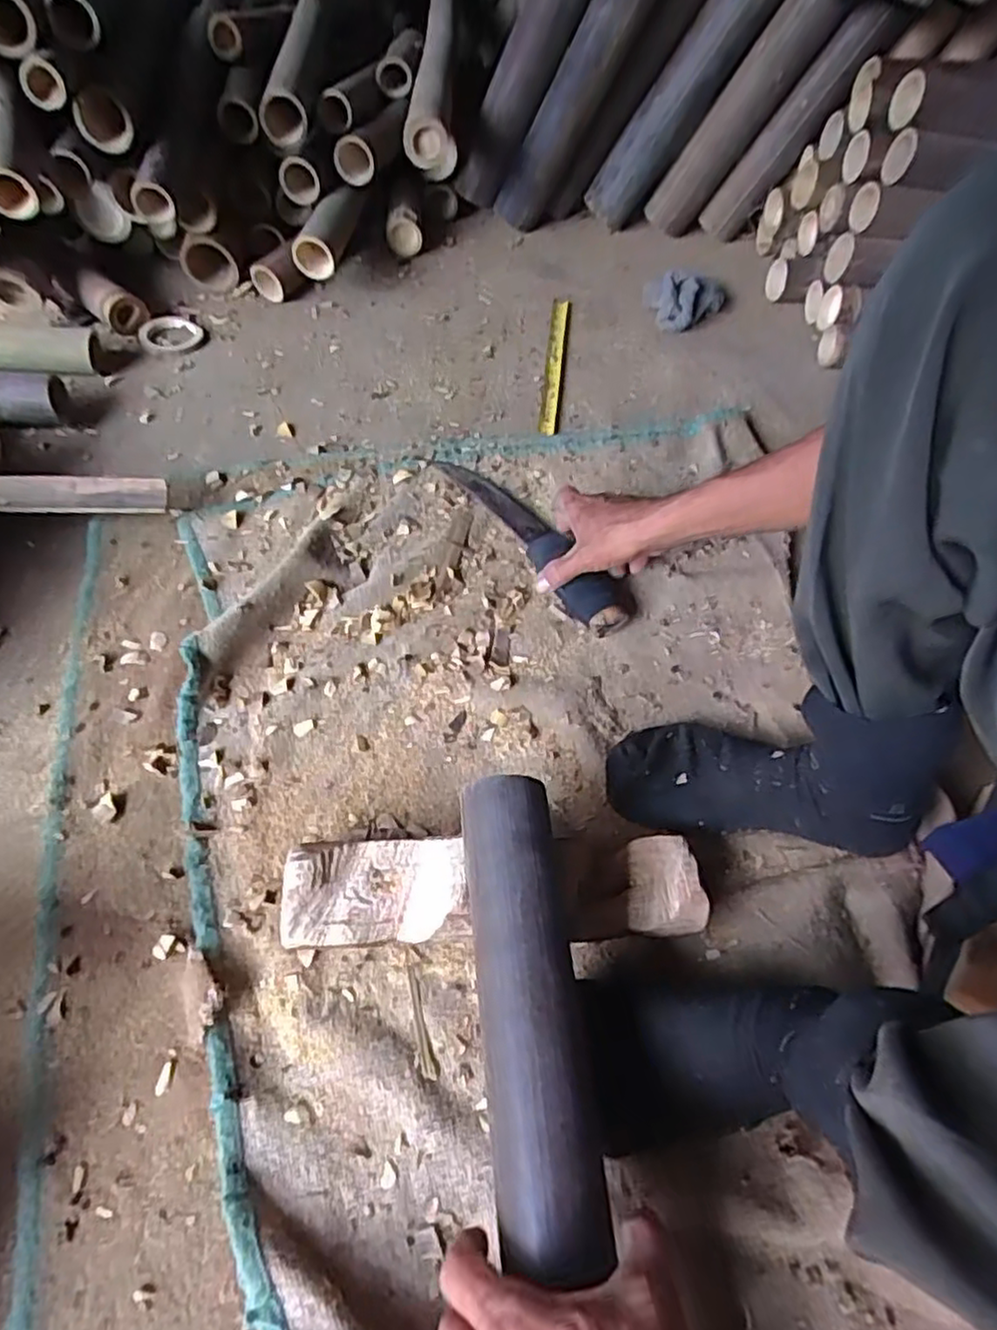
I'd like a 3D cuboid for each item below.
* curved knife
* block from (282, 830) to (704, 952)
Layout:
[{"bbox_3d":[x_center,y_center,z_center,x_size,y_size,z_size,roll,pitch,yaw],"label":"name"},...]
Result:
[{"bbox_3d":[0.035,-0.144,0.736,0.072,0.040,0.294,-30,61,-22],"label":"curved knife"},{"bbox_3d":[-0.001,0.165,0.523,0.299,0.060,0.079,0,57,-5],"label":"block"}]

